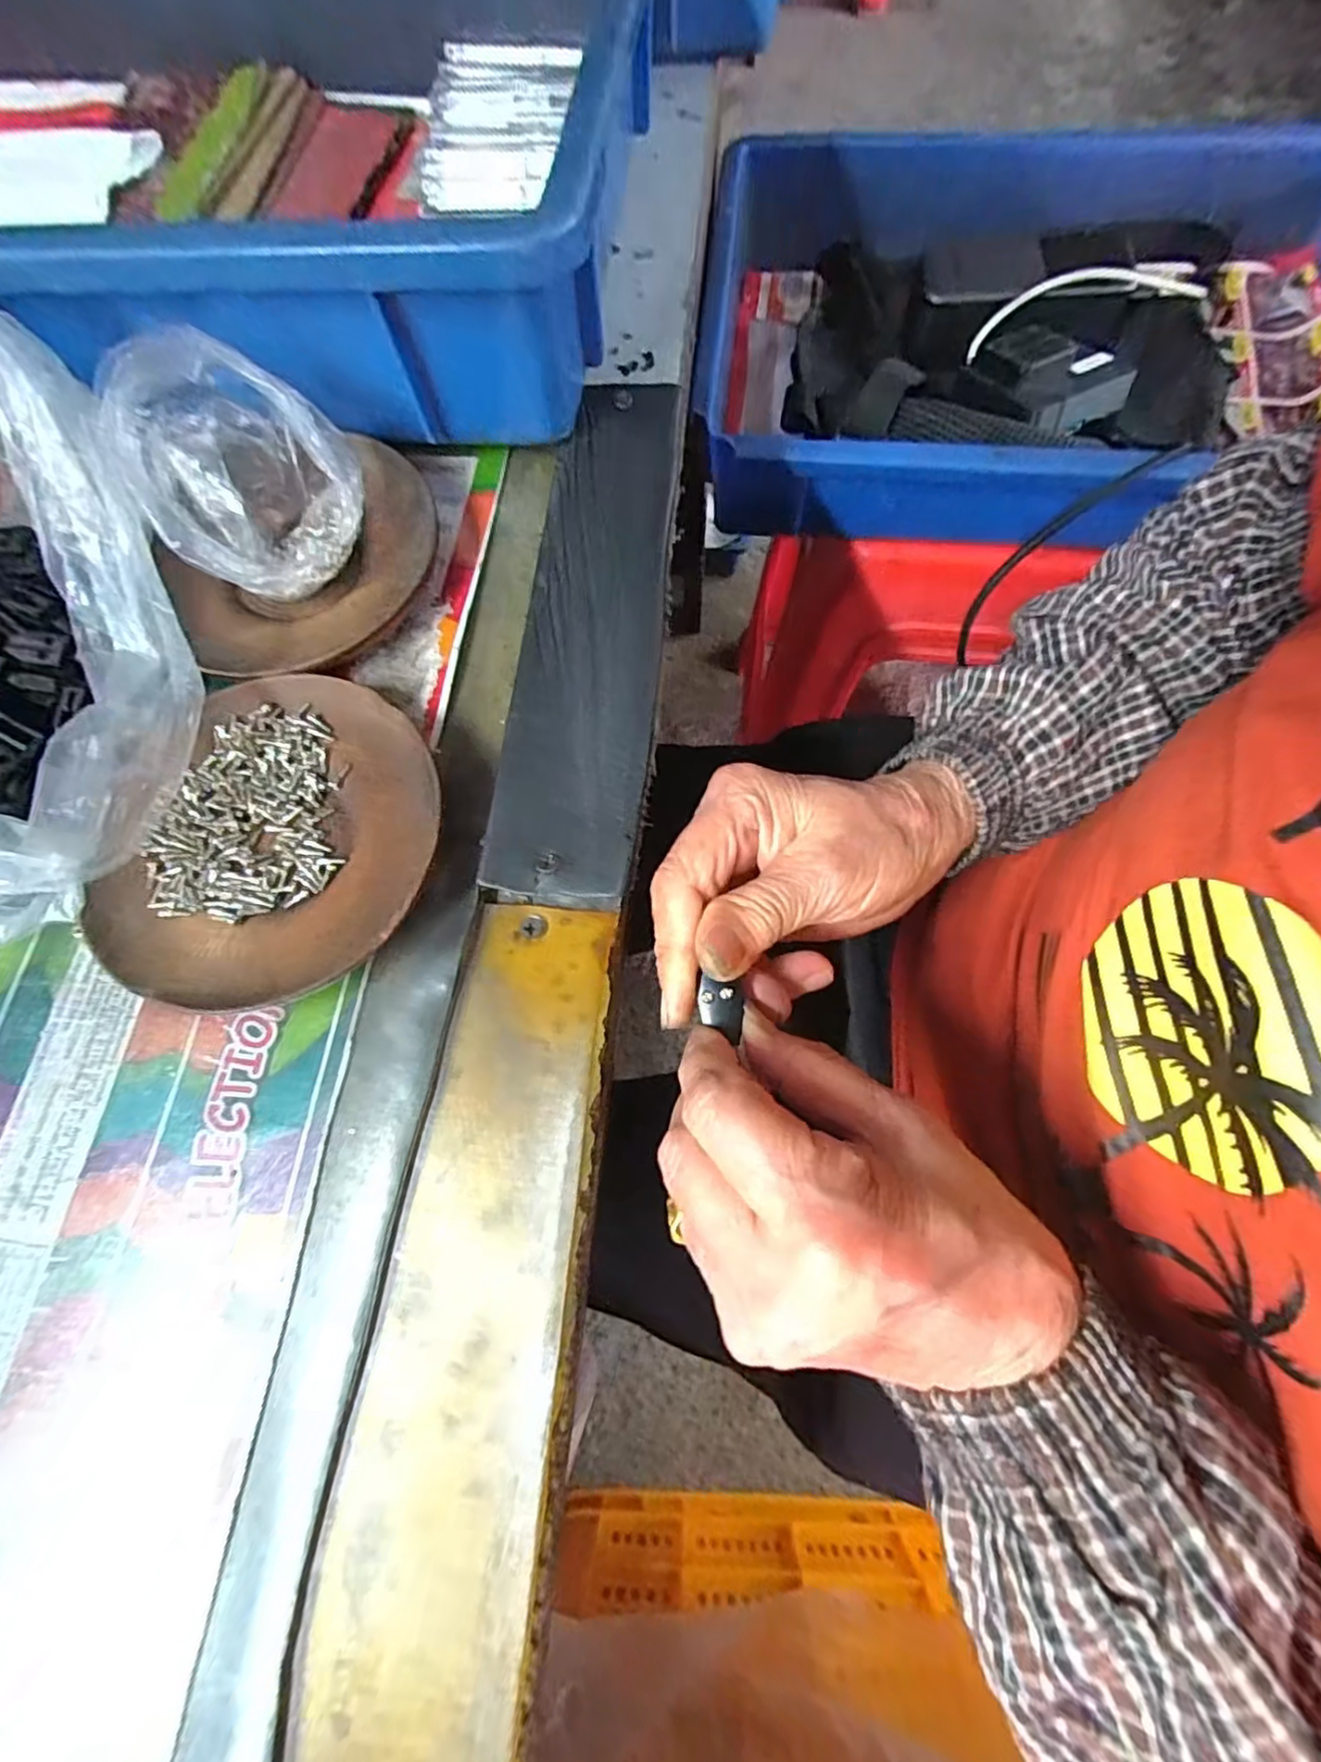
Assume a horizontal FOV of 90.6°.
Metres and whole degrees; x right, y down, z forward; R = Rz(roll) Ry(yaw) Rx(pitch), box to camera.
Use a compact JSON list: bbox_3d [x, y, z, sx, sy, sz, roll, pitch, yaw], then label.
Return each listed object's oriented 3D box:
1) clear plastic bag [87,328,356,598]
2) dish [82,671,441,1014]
[{"bbox_3d":[-0.148,-0.146,0.234,0.070,0.055,0.073,-29,73,-7],"label":"clear plastic bag"},{"bbox_3d":[-0.123,-0.013,0.216,0.100,0.016,0.112,19,74,8],"label":"dish"}]

